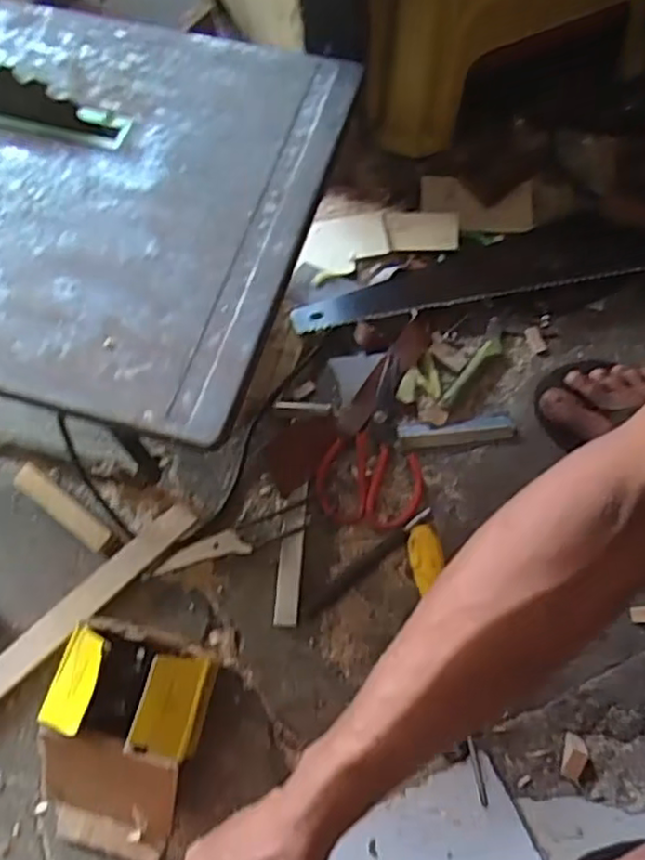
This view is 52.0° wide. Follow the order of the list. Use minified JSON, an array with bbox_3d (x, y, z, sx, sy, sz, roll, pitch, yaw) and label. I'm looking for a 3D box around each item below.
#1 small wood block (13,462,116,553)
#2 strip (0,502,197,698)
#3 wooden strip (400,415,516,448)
[{"bbox_3d":[-0.243,0.074,0.623,0.120,0.021,0.027,34,72,16],"label":"small wood block"},{"bbox_3d":[-0.242,0.182,0.578,0.321,0.017,0.030,-42,71,-15],"label":"strip"},{"bbox_3d":[0.131,0.001,0.649,0.114,0.010,0.025,-5,66,0],"label":"wooden strip"}]

